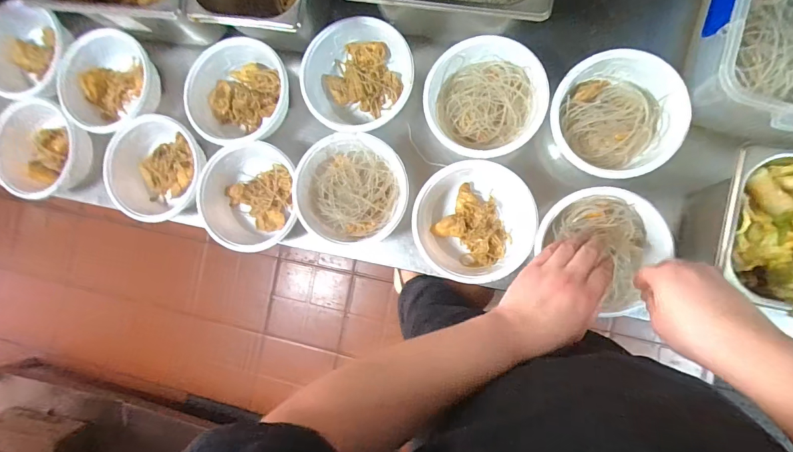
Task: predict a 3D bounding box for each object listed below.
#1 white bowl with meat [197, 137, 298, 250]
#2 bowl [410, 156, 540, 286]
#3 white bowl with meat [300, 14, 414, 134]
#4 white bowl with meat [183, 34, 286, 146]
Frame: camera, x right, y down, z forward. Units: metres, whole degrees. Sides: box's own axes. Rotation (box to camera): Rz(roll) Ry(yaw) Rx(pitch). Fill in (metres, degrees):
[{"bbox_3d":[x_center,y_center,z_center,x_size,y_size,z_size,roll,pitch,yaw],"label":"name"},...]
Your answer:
[{"bbox_3d":[-0.227,-0.044,0.641,0.165,0.078,0.167,10,92,9],"label":"white bowl with meat"},{"bbox_3d":[0.117,-0.008,0.576,0.173,0.062,0.176,11,92,9],"label":"bowl"},{"bbox_3d":[-0.058,-0.232,0.606,0.167,0.064,0.162,0,90,10],"label":"white bowl with meat"},{"bbox_3d":[-0.249,-0.214,0.619,0.153,0.081,0.170,7,92,9],"label":"white bowl with meat"}]

